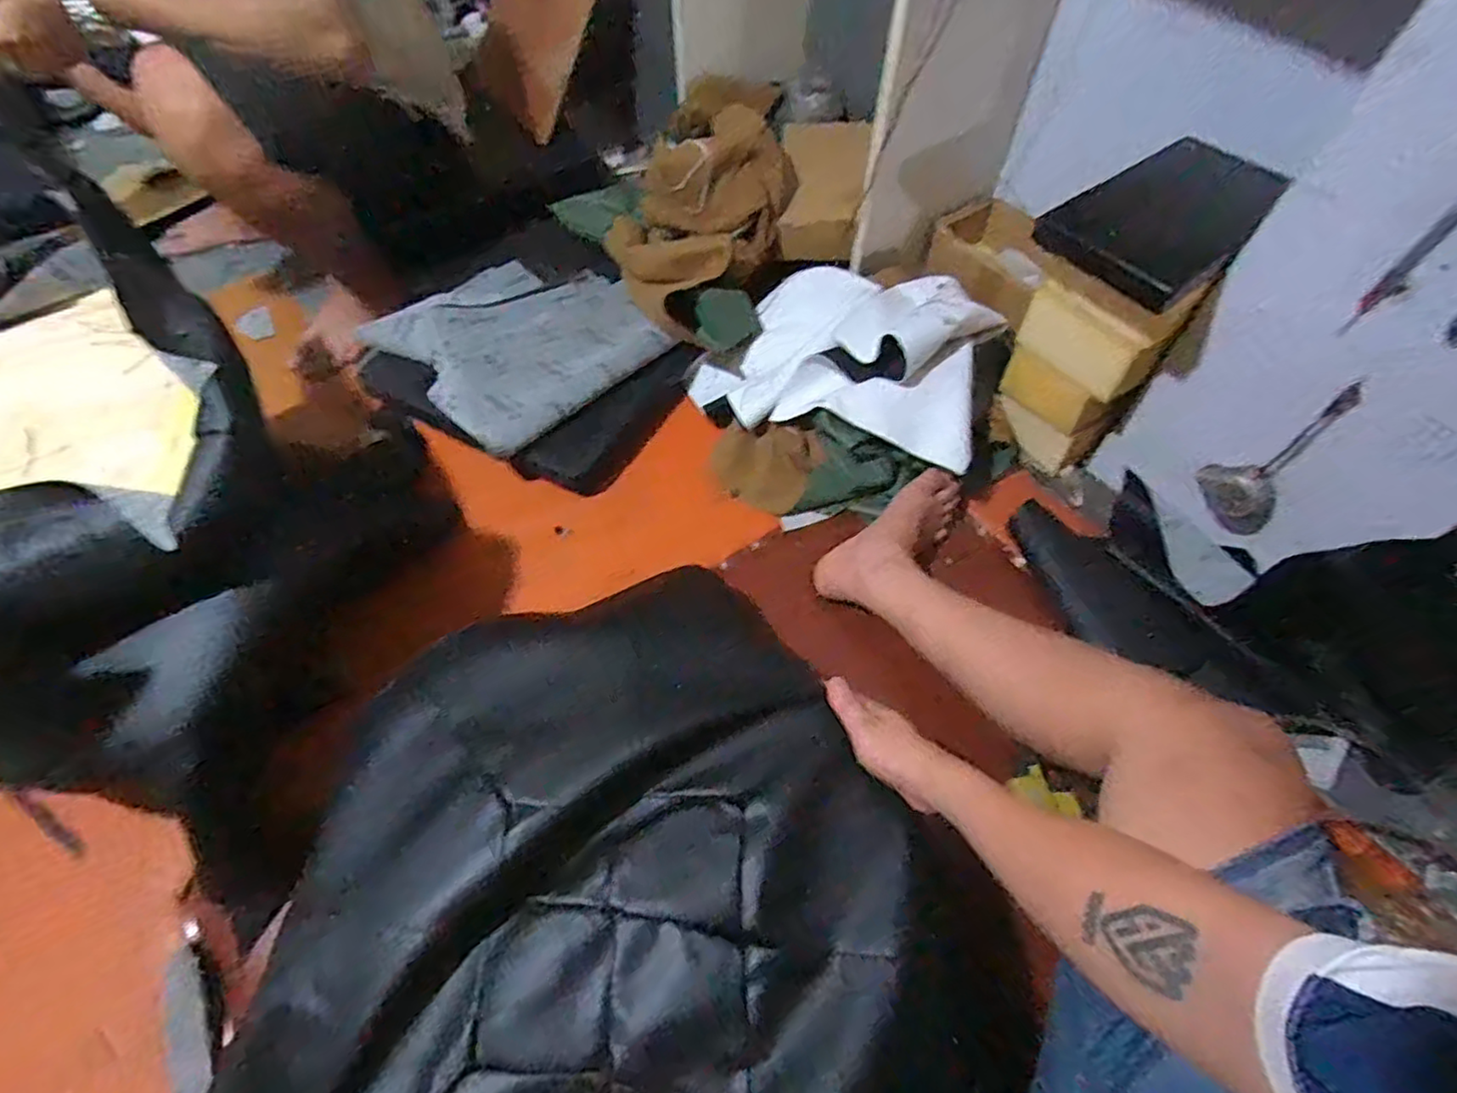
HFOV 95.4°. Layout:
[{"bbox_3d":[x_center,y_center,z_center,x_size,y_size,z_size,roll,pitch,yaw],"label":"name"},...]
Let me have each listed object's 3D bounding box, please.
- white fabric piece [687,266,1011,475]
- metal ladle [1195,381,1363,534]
[{"bbox_3d":[0.167,-0.284,0.966,0.424,0.183,0.260,22,60,12],"label":"white fabric piece"},{"bbox_3d":[0.620,-0.093,0.763,0.086,0.224,0.055,18,59,10],"label":"metal ladle"}]

